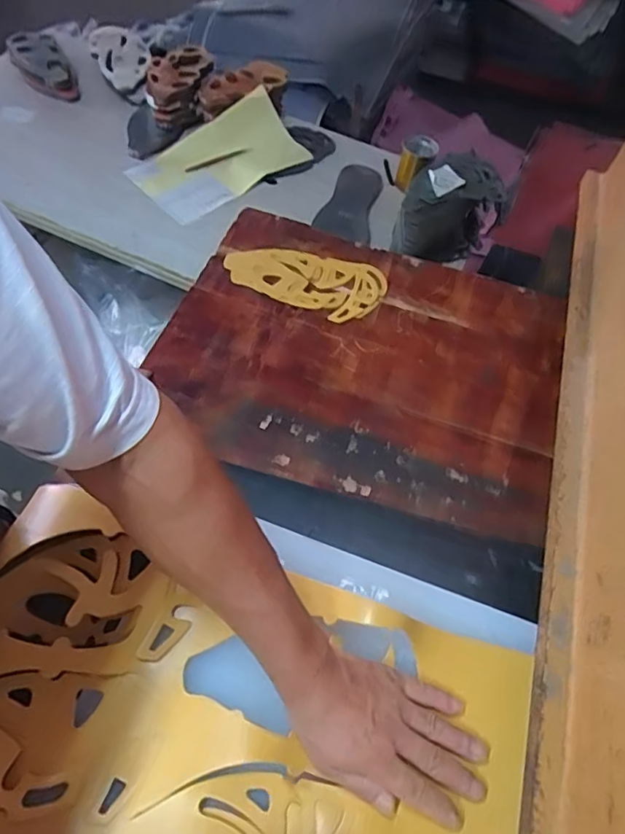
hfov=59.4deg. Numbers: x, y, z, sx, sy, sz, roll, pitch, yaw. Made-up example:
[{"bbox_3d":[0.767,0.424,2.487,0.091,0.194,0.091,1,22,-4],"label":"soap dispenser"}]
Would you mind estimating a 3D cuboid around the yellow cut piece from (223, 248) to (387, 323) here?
[{"bbox_3d":[-0.013,-0.205,0.814,0.232,0.011,0.110,16,57,6],"label":"yellow cut piece"}]

